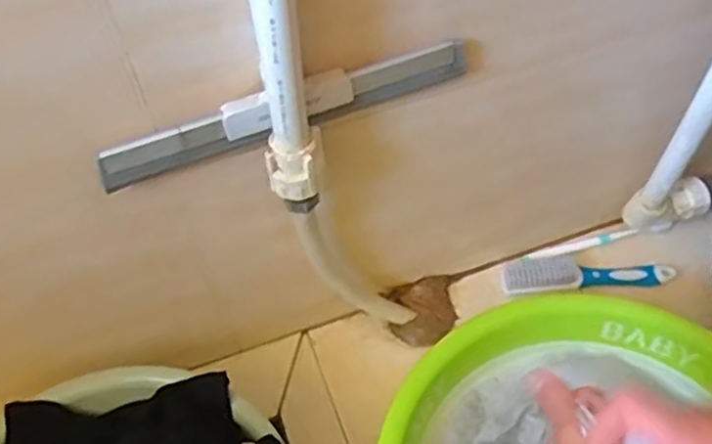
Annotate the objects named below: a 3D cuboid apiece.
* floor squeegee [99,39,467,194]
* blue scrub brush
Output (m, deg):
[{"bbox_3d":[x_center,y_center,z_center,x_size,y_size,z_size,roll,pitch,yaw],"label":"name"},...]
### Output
[{"bbox_3d":[-0.049,-0.081,0.529,0.281,0.044,0.020,-18,52,-9],"label":"floor squeegee"},{"bbox_3d":[0.255,0.056,0.773,0.187,0.030,0.042,-3,51,2],"label":"blue scrub brush"}]

